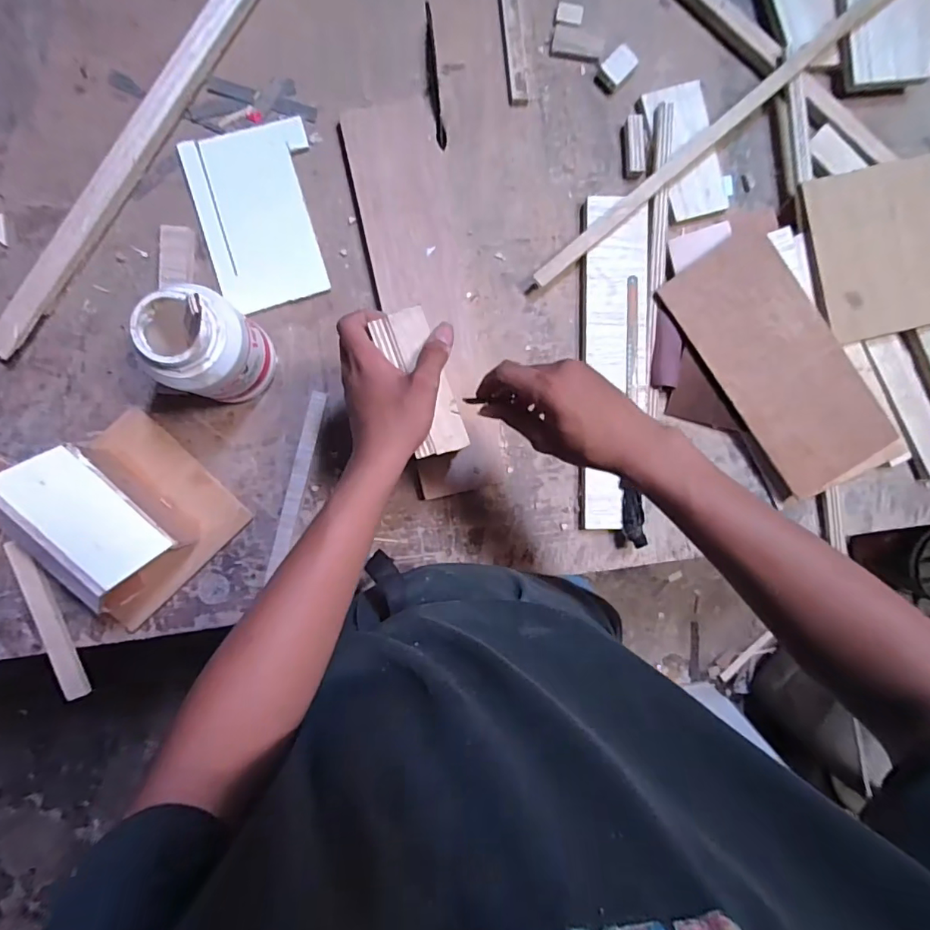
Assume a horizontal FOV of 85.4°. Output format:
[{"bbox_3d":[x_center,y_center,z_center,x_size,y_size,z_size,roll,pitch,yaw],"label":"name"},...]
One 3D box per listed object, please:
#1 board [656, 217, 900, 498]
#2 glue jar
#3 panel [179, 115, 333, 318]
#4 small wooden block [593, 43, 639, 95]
[{"bbox_3d":[0.375,-0.121,0.600,0.137,0.017,0.307,-36,93,10],"label":"board"},{"bbox_3d":[-0.249,-0.114,0.505,0.075,0.165,0.090,22,89,-4],"label":"glue jar"},{"bbox_3d":[-0.234,-0.284,0.580,0.134,0.012,0.200,-15,93,-3],"label":"panel"},{"bbox_3d":[0.181,-0.473,0.604,0.034,0.021,0.044,42,89,-4],"label":"small wooden block"}]

